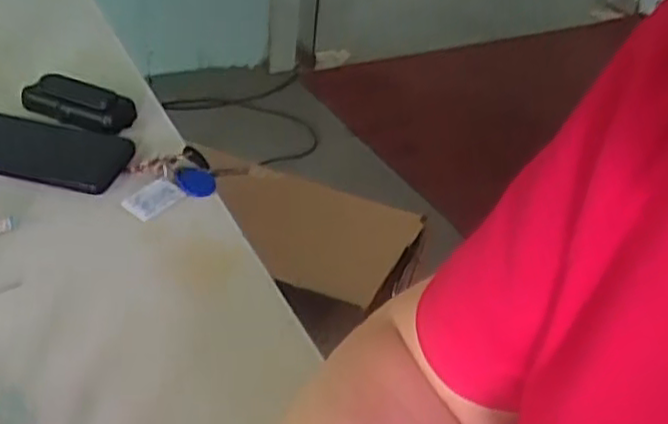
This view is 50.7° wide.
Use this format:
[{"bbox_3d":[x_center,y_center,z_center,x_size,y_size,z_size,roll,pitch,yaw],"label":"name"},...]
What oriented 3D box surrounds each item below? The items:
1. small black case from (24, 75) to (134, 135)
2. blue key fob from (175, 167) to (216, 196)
[{"bbox_3d":[-0.244,-0.108,0.677,0.107,0.023,0.044,18,40,13],"label":"small black case"},{"bbox_3d":[-0.122,-0.027,0.619,0.031,0.009,0.035,-10,42,-20],"label":"blue key fob"}]

